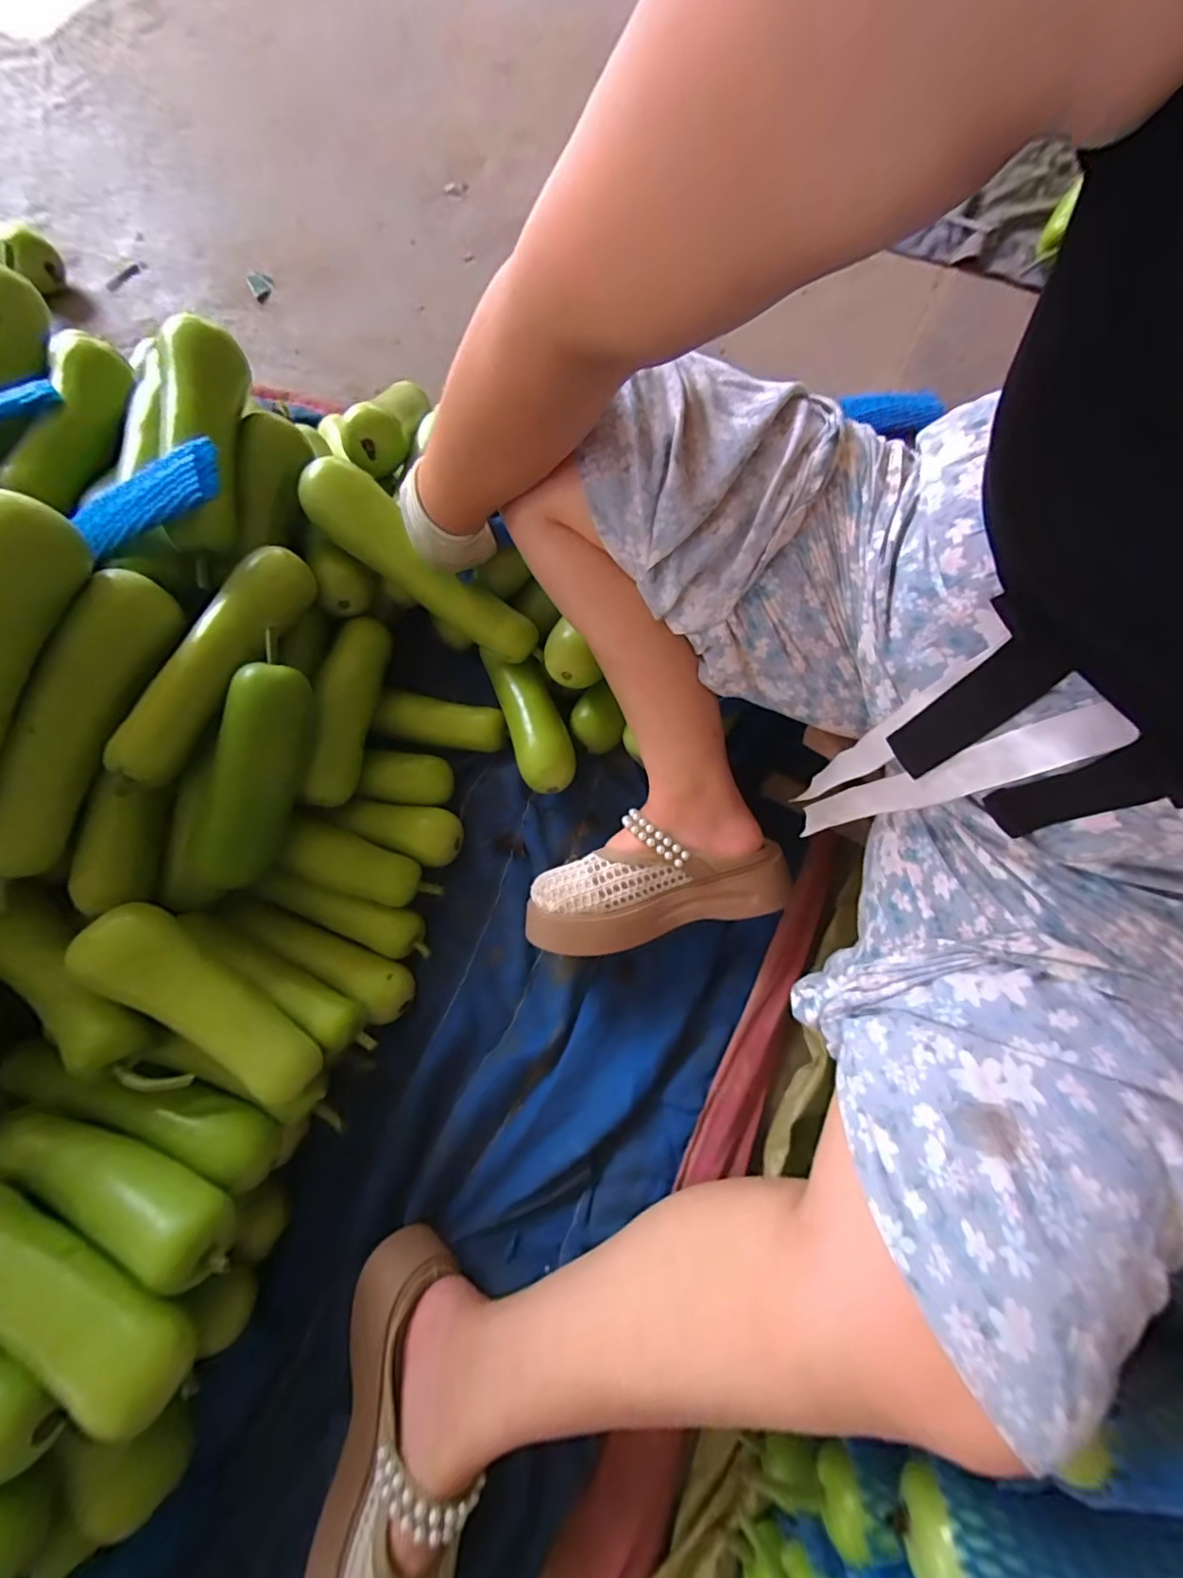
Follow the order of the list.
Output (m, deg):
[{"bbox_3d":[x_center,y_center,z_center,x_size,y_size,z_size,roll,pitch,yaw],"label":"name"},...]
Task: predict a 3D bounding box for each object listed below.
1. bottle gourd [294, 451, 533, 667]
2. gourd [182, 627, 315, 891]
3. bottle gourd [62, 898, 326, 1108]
[{"bbox_3d":[-0.166,-0.222,0.549,0.250,0.055,0.067,37,77,-15],"label":"bottle gourd"},{"bbox_3d":[-0.299,-0.020,0.477,0.058,0.058,0.212,16,88,5],"label":"gourd"},{"bbox_3d":[-0.312,0.176,0.434,0.205,0.046,0.055,41,79,-6],"label":"bottle gourd"}]

